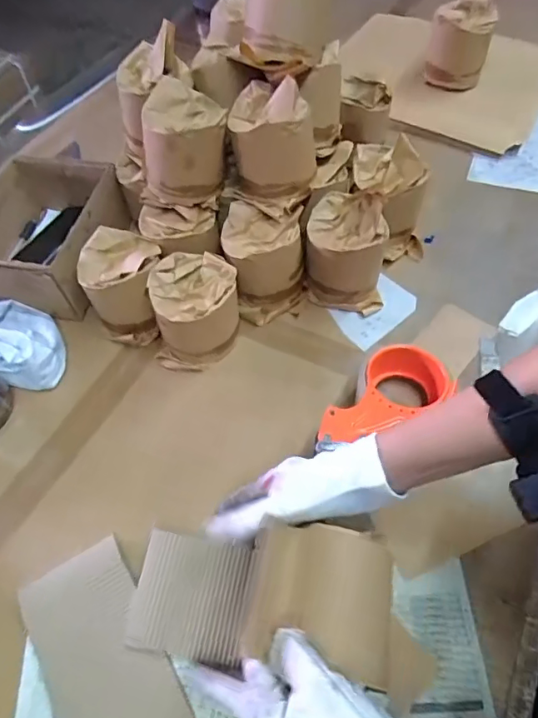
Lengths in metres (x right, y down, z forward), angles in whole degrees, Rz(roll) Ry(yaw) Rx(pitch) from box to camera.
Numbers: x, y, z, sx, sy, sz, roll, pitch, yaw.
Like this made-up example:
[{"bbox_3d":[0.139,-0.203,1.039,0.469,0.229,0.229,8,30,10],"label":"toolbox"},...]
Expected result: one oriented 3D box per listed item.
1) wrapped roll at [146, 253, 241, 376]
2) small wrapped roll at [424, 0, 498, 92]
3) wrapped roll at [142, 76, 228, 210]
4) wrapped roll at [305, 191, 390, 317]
[{"bbox_3d":[-0.082,-0.058,0.585,0.095,0.091,0.093,-3,57,1],"label":"wrapped roll"},{"bbox_3d":[0.320,-0.528,0.858,0.095,0.102,0.091,14,59,13],"label":"small wrapped roll"},{"bbox_3d":[-0.096,-0.246,0.605,0.095,0.105,0.099,-2,57,3],"label":"wrapped roll"},{"bbox_3d":[0.091,-0.130,0.608,0.090,0.104,0.092,4,58,6],"label":"wrapped roll"}]

